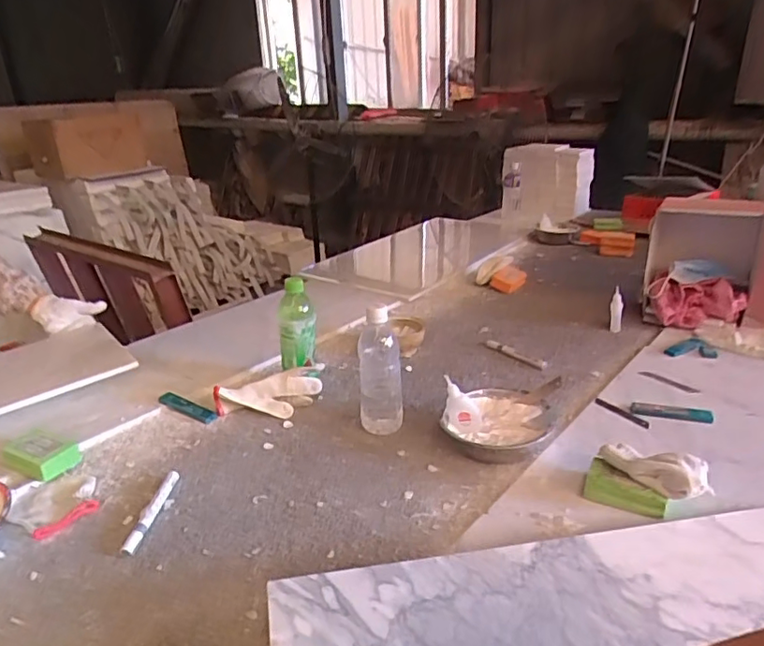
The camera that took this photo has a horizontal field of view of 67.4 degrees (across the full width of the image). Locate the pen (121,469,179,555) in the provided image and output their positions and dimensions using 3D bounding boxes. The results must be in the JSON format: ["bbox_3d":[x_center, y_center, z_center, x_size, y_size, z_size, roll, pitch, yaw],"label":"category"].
[{"bbox_3d":[-0.290,0.236,0.725,0.017,0.012,0.139,4,25,5],"label":"pen"}]

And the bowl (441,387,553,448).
[{"bbox_3d":[0.170,0.151,0.852,0.146,0.061,0.156,1,25,0],"label":"bowl"}]

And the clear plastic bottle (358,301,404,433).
[{"bbox_3d":[-0.001,0.070,0.866,0.065,0.199,0.059,-3,24,-2],"label":"clear plastic bottle"}]

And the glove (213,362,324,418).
[{"bbox_3d":[-0.184,0.114,0.942,0.172,0.068,0.048,-7,24,-11],"label":"glove"}]

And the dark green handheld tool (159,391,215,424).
[{"bbox_3d":[-0.327,0.138,0.954,0.130,0.006,0.032,15,29,27],"label":"dark green handheld tool"}]

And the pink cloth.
[{"bbox_3d":[0.652,-0.044,1.190,0.157,0.074,0.090,-3,24,-2],"label":"pink cloth"}]

